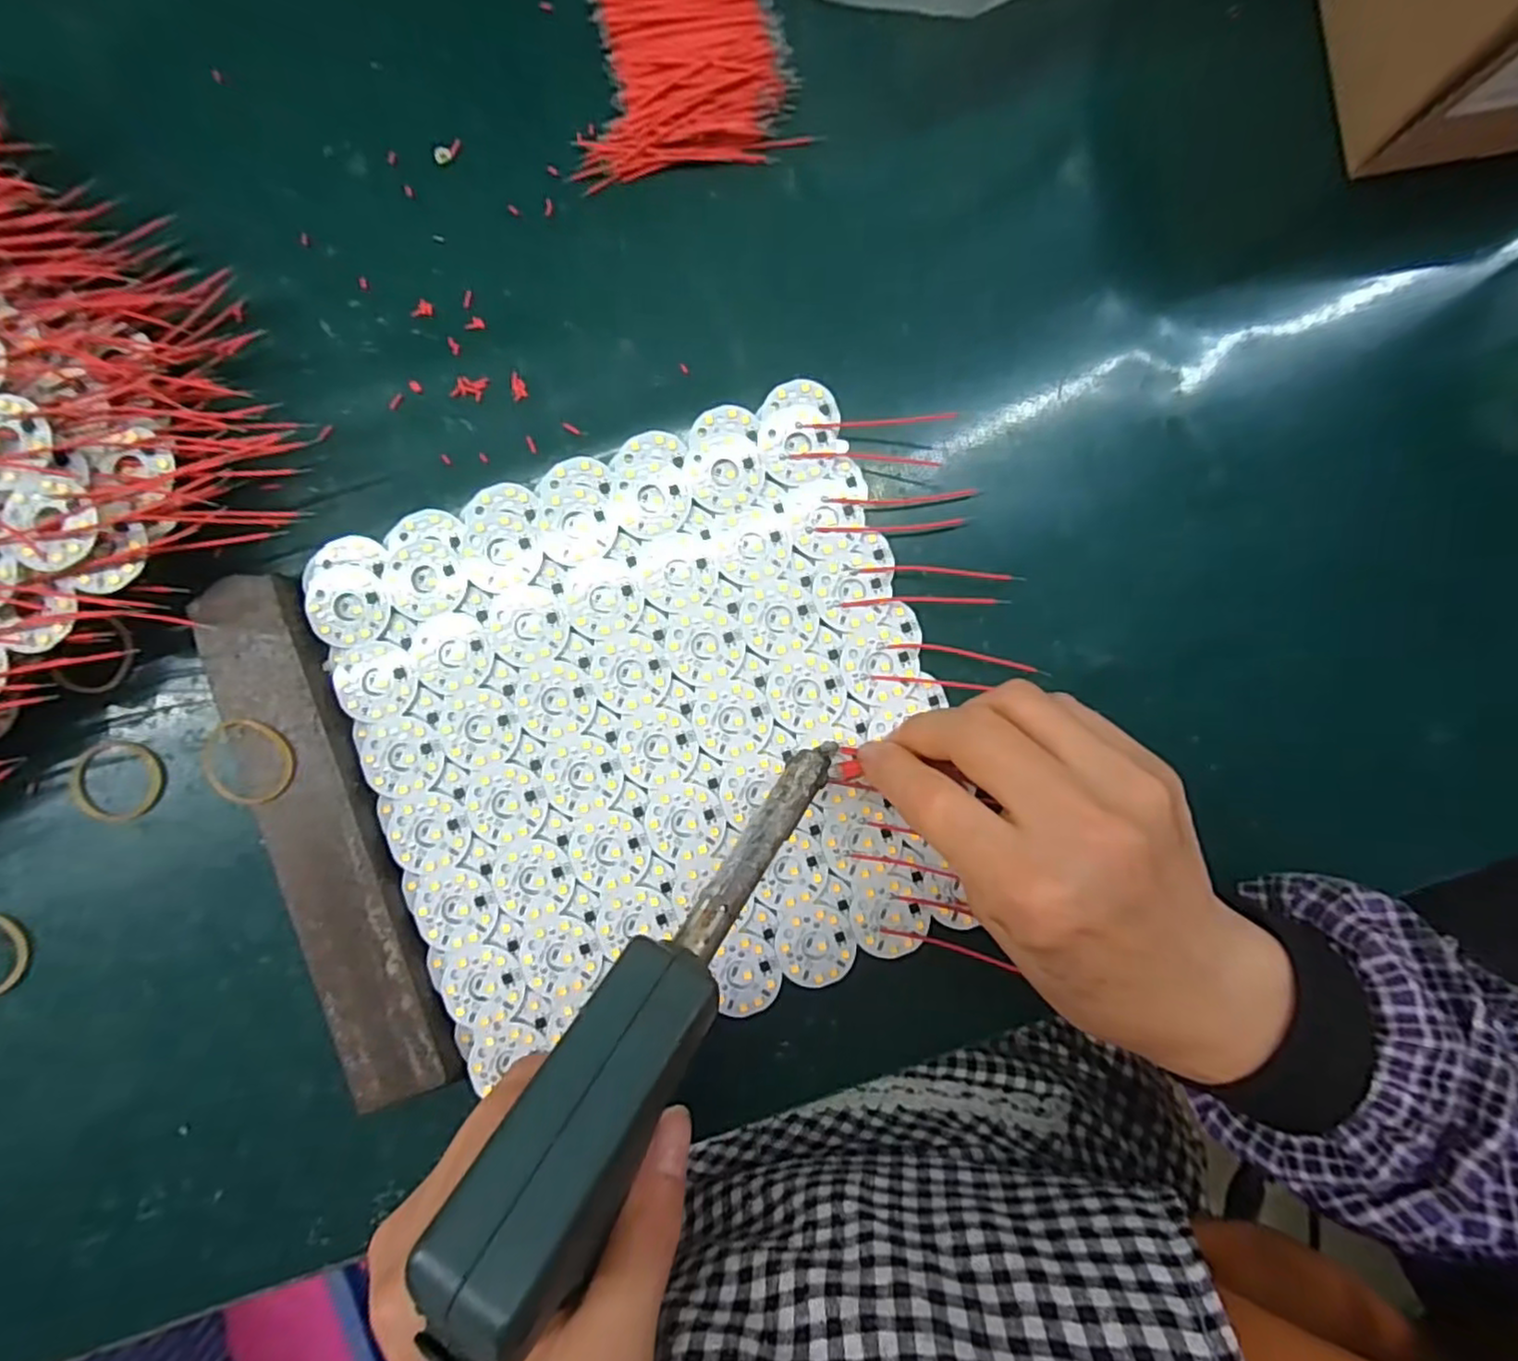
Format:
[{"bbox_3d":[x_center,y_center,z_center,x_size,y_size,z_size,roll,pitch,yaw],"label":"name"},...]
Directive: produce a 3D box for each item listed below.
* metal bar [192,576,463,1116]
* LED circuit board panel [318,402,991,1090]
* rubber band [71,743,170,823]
[{"bbox_3d":[-0.161,0.058,0.256,0.036,0.015,0.197,-20,90,0],"label":"metal bar"},{"bbox_3d":[-0.040,0.020,0.266,0.213,0.004,0.217,-19,88,-2],"label":"LED circuit board panel"},{"bbox_3d":[-0.247,0.039,0.263,0.032,0.006,0.030,0,90,0],"label":"rubber band"}]

